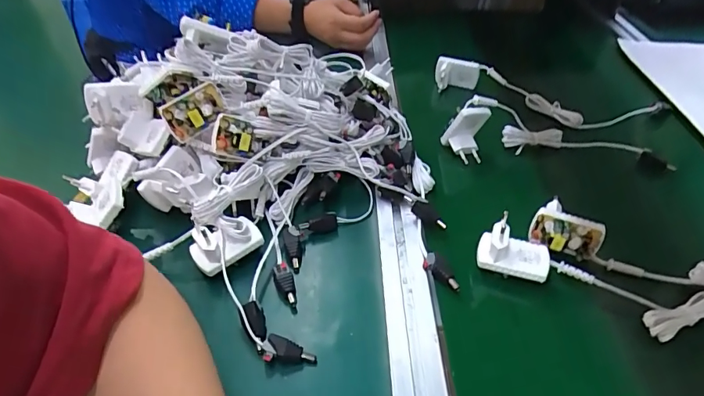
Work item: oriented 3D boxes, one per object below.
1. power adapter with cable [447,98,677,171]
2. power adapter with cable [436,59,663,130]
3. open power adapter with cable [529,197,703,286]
[{"bbox_3d":[0.234,-0.077,0.521,0.248,0.058,0.070,-2,43,-2],"label":"power adapter with cable"},{"bbox_3d":[0.258,-0.140,0.605,0.296,0.034,0.066,13,44,14],"label":"power adapter with cable"},{"bbox_3d":[0.292,0.043,0.409,0.246,0.030,0.059,8,43,9],"label":"open power adapter with cable"}]

